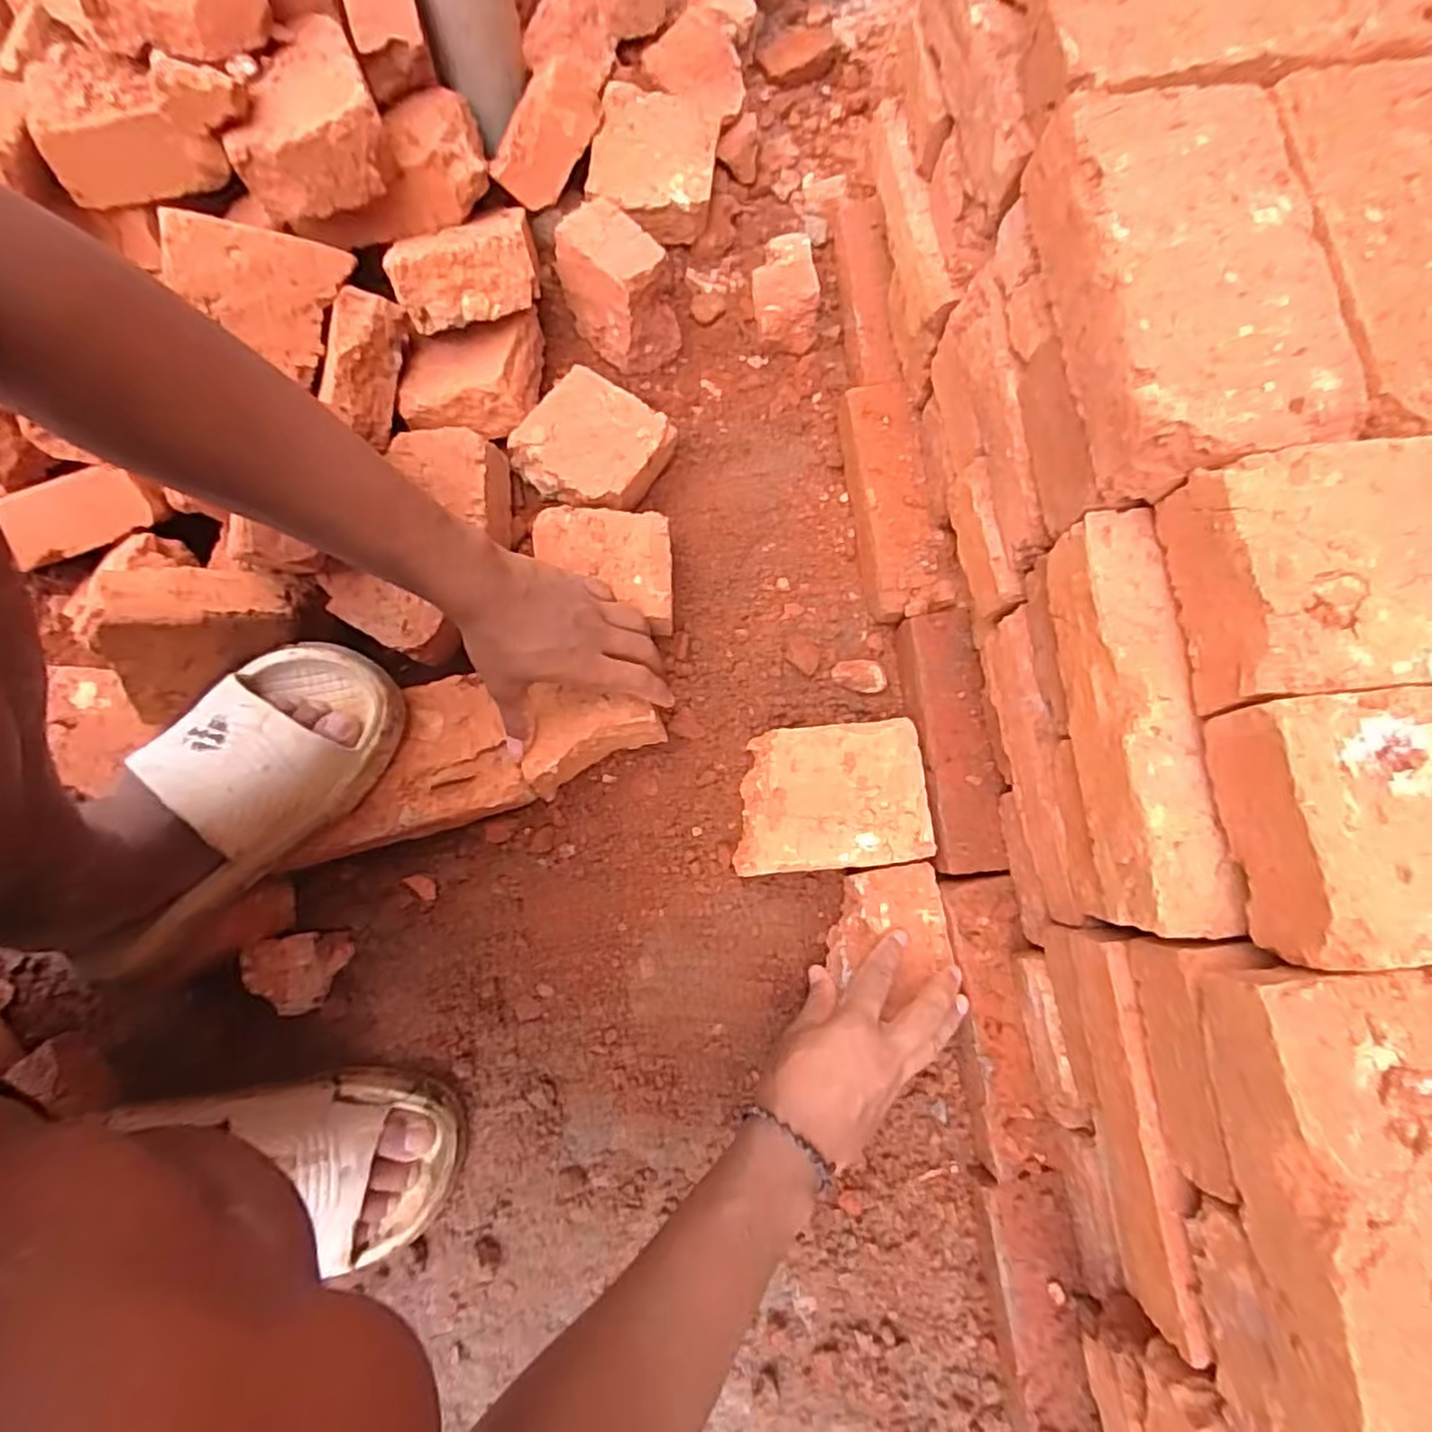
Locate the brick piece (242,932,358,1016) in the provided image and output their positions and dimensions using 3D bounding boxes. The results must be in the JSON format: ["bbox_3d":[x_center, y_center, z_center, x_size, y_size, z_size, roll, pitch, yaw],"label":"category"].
[{"bbox_3d":[-0.293,0.182,0.503,0.045,0.058,0.053,-15,79,-4],"label":"brick piece"}]

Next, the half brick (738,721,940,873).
[{"bbox_3d":[0.084,0.062,0.536,0.136,0.054,0.102,-3,79,-3],"label":"half brick"}]

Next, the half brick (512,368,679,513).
[{"bbox_3d":[-0.098,-0.219,0.593,0.110,0.057,0.104,35,80,6],"label":"half brick"}]

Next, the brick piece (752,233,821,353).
[{"bbox_3d":[0.060,-0.380,0.634,0.054,0.037,0.109,-5,78,-2],"label":"brick piece"}]

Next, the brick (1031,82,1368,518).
[{"bbox_3d":[0.217,-0.198,0.333,0.098,0.047,0.192,-4,79,-3],"label":"brick"}]

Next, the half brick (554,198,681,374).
[{"bbox_3d":[-0.081,-0.348,0.590,0.057,0.106,0.085,-40,82,-8],"label":"half brick"}]

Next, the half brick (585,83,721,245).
[{"bbox_3d":[-0.052,-0.468,0.611,0.100,0.055,0.116,7,79,-1],"label":"half brick"}]

